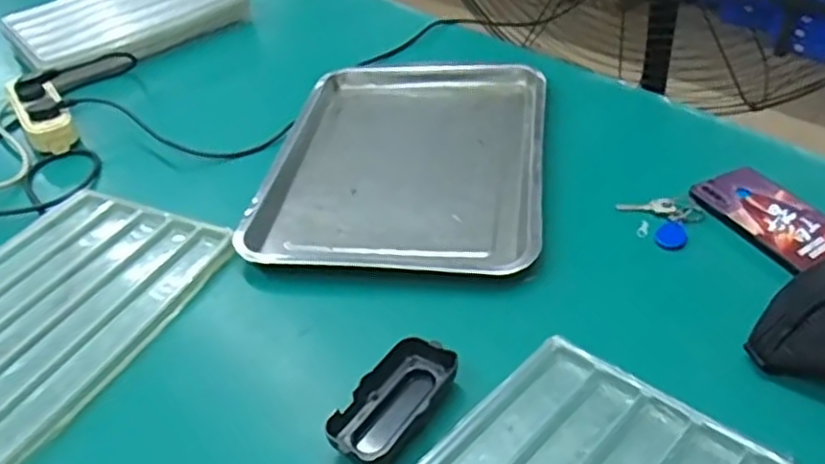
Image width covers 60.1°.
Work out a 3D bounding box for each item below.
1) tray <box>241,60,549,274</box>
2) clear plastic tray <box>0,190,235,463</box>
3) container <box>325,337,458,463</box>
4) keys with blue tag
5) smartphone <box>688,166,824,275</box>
[{"bbox_3d":[-0.004,-0.086,0.796,0.299,0.035,0.381,4,39,10],"label":"tray"},{"bbox_3d":[-0.338,0.070,0.621,0.228,0.028,0.319,15,42,23],"label":"clear plastic tray"},{"bbox_3d":[-0.013,0.128,0.525,0.053,0.033,0.110,23,46,30],"label":"container"},{"bbox_3d":[0.232,-0.014,0.679,0.073,0.014,0.066,23,46,31],"label":"keys with blue tag"},{"bbox_3d":[0.329,-0.016,0.653,0.074,0.009,0.140,-22,41,-11],"label":"smartphone"}]

